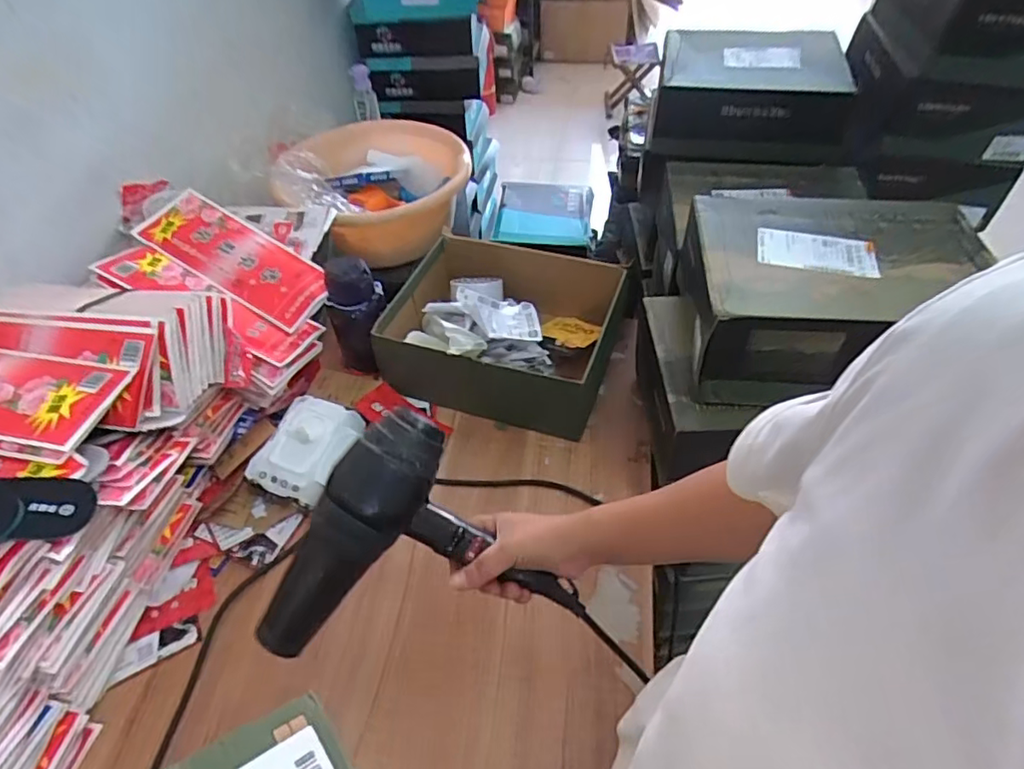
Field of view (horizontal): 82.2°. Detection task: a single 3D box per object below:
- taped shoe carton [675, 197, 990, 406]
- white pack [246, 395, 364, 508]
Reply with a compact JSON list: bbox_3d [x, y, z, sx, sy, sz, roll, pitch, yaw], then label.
[{"bbox_3d":[0.375,-0.109,0.704,0.314,0.111,0.275,5,48,7],"label":"taped shoe carton"},{"bbox_3d":[-0.269,0.083,0.801,0.115,0.040,0.150,17,51,17],"label":"white pack"}]

